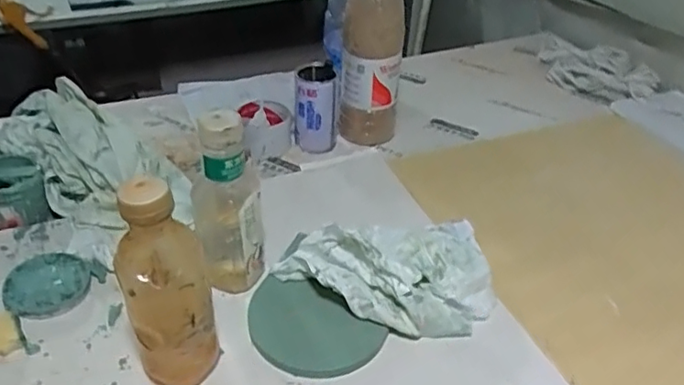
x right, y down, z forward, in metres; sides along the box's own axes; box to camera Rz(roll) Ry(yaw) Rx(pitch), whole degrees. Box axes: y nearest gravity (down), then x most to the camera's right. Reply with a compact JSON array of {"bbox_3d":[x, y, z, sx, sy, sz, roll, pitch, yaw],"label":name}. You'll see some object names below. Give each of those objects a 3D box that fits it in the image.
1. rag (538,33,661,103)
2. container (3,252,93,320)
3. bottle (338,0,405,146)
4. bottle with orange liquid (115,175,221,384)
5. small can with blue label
[{"bbox_3d":[0.473,-0.229,1.130,0.196,0.035,0.189,10,37,11],"label":"rag"},{"bbox_3d":[-0.313,0.094,0.649,0.080,0.014,0.081,-3,38,-8],"label":"container"},{"bbox_3d":[0.042,-0.206,0.865,0.085,0.303,0.074,1,38,-3],"label":"bottle"},{"bbox_3d":[-0.140,0.085,0.502,0.066,0.202,0.055,-21,44,-28],"label":"bottle with orange liquid"},{"bbox_3d":[-0.040,-0.122,0.901,0.065,0.118,0.057,2,38,-2],"label":"small can with blue label"}]

